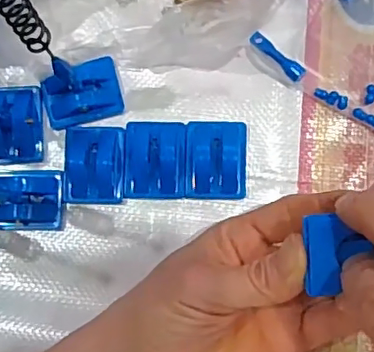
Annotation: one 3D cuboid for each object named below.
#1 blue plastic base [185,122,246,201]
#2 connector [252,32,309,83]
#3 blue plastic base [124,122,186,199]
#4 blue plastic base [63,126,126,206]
[{"bbox_3d":[0.017,-0.009,0.322,0.034,0.011,0.043,0,84,3],"label":"blue plastic base"},{"bbox_3d":[0.052,-0.068,0.326,0.037,0.009,0.009,41,87,6],"label":"connector"},{"bbox_3d":[-0.018,-0.009,0.321,0.034,0.008,0.043,0,84,3],"label":"blue plastic base"},{"bbox_3d":[-0.052,-0.006,0.322,0.034,0.006,0.043,0,84,3],"label":"blue plastic base"}]

